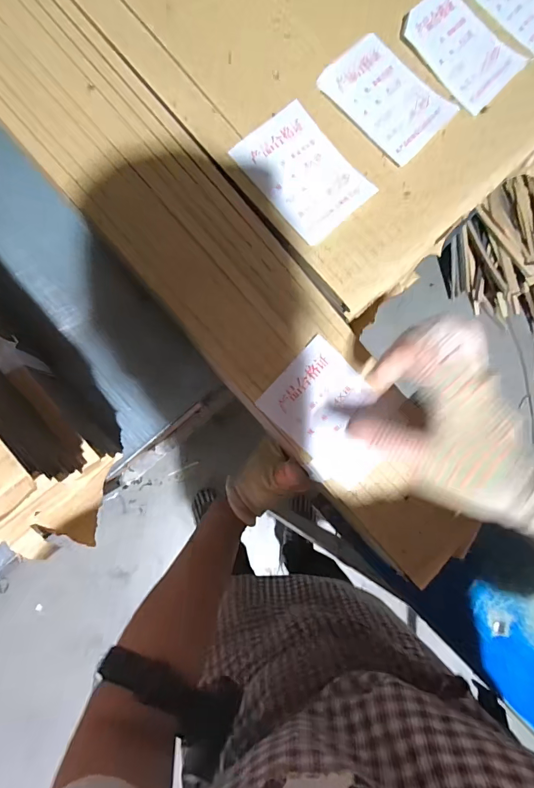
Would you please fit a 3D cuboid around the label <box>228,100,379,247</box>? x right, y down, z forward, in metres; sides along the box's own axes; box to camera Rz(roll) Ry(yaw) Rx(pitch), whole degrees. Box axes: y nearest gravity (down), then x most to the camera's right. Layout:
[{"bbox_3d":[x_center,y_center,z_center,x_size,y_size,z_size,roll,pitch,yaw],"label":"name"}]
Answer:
[{"bbox_3d":[0.030,-0.186,0.330,0.074,0.004,0.104,-40,90,-9],"label":"label"}]

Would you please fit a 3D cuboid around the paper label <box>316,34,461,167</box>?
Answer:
[{"bbox_3d":[0.104,-0.258,0.341,0.104,0.005,0.073,43,82,-1],"label":"paper label"}]

